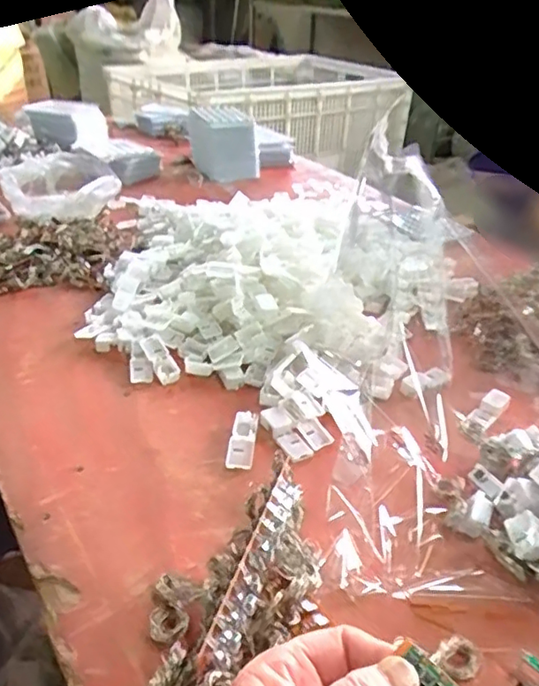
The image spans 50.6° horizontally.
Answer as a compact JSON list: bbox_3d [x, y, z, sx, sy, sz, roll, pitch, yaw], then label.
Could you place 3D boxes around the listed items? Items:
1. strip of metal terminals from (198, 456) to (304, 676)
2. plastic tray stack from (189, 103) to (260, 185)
[{"bbox_3d":[-0.006,0.118,0.312,0.012,0.024,0.122,14,35,16],"label":"strip of metal terminals"},{"bbox_3d":[-0.087,-0.393,1.117,0.122,0.111,0.128,-8,34,-13],"label":"plastic tray stack"}]

